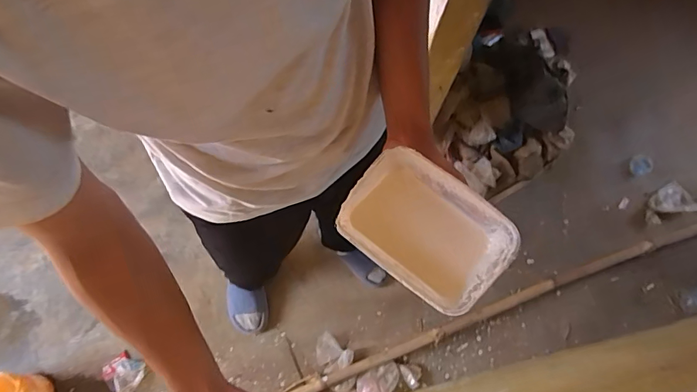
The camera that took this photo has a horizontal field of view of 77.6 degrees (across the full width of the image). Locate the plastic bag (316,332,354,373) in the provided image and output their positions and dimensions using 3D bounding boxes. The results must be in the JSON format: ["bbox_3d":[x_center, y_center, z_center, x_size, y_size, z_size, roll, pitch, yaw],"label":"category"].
[{"bbox_3d":[-0.053,0.494,1.346,0.119,0.019,0.096,41,73,10],"label":"plastic bag"}]

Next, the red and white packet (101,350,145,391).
[{"bbox_3d":[-0.678,0.535,1.306,0.112,0.028,0.103,32,71,7],"label":"red and white packet"}]

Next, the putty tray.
[{"bbox_3d":[0.083,0.036,0.471,0.174,0.055,0.120,37,89,9],"label":"putty tray"}]

